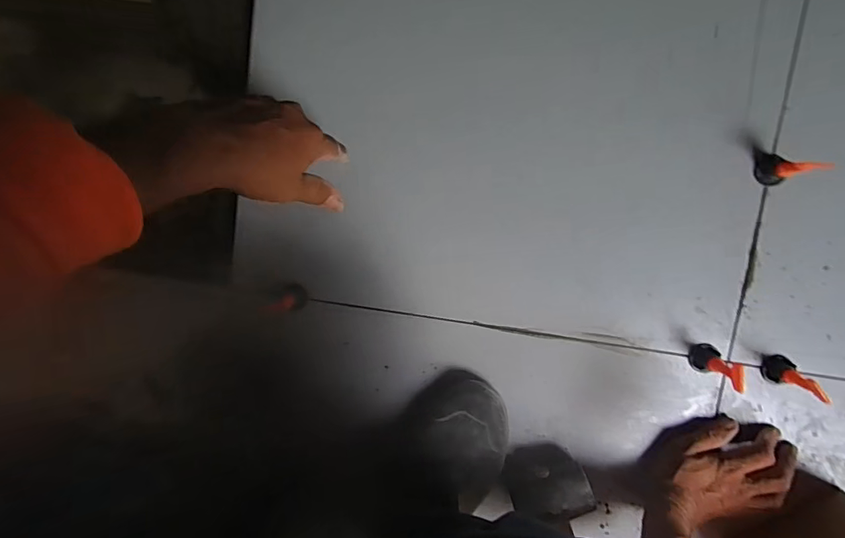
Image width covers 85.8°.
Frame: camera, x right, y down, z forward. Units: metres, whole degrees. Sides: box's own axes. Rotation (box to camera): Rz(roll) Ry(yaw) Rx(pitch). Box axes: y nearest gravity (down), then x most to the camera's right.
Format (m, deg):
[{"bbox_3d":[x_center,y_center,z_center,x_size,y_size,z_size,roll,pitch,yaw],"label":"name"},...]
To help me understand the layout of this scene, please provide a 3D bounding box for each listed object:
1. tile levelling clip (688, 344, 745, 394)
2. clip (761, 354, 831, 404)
[{"bbox_3d":[0.314,0.102,0.486,0.030,0.066,0.030,1,96,5],"label":"tile levelling clip"},{"bbox_3d":[0.391,0.113,0.480,0.032,0.066,0.030,1,96,5],"label":"clip"}]

